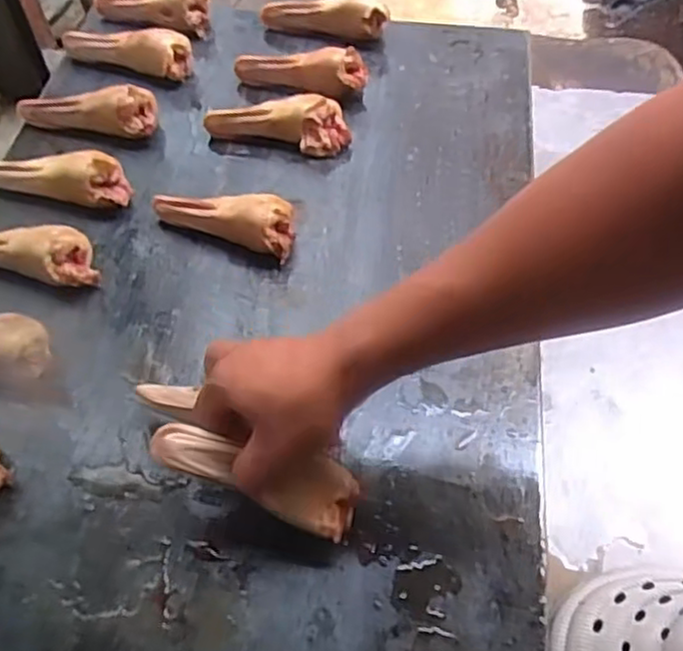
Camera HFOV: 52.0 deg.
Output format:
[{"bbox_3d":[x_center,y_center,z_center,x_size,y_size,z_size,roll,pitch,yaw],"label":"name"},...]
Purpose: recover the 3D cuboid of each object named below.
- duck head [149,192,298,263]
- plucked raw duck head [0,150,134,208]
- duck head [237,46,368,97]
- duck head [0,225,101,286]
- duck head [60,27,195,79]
[{"bbox_3d":[-0.099,-0.096,0.599,0.135,0.039,0.045,21,58,14],"label":"duck head"},{"bbox_3d":[-0.251,-0.132,0.614,0.131,0.049,0.032,14,57,10],"label":"plucked raw duck head"},{"bbox_3d":[-0.042,-0.252,0.698,0.132,0.048,0.030,10,56,7],"label":"duck head"},{"bbox_3d":[-0.258,-0.064,0.574,0.126,0.045,0.048,14,57,10],"label":"duck head"},{"bbox_3d":[-0.218,-0.285,0.723,0.137,0.047,0.038,14,57,10],"label":"duck head"}]

